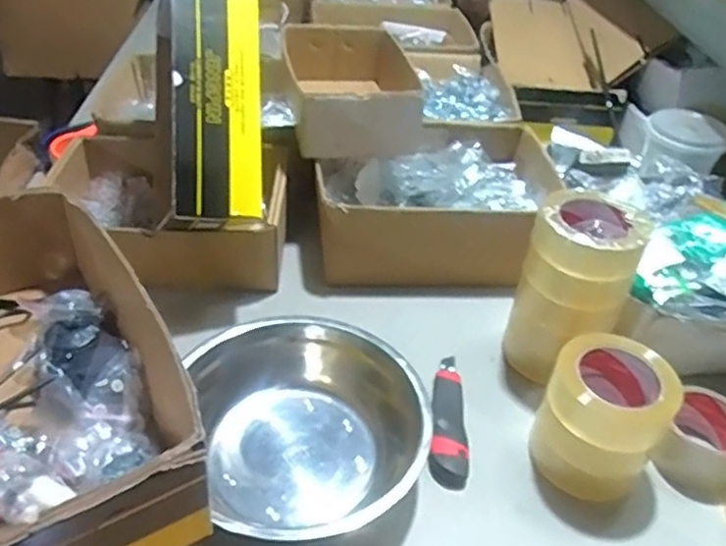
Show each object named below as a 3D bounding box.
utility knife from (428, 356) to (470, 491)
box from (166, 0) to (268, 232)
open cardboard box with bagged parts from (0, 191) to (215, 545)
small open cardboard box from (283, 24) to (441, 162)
[{"bbox_3d":[0.093,0.150,0.695,0.039,0.018,0.170,9,39,3],"label":"utility knife"},{"bbox_3d":[-0.168,-0.205,0.751,0.099,0.304,0.091,-2,-5,-10],"label":"box"},{"bbox_3d":[-0.278,0.081,0.503,0.224,0.105,0.354,-16,44,-26],"label":"open cardboard box with bagged parts"},{"bbox_3d":[-0.022,-0.261,0.953,0.181,0.106,0.261,0,39,-9],"label":"small open cardboard box"}]

